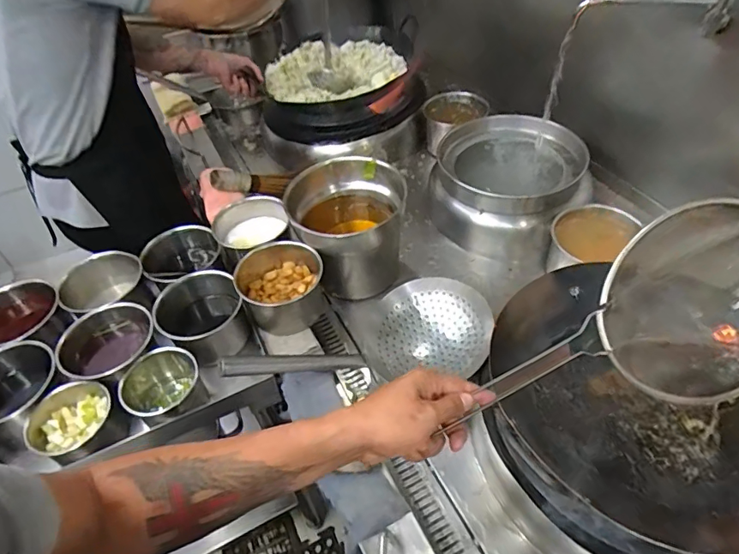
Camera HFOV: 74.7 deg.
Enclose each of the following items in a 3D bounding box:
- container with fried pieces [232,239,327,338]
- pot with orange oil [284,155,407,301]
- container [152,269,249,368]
[{"bbox_3d":[-0.162,0.029,0.927,0.154,0.129,0.140,-2,46,3],"label":"container with fried pieces"},{"bbox_3d":[-0.037,-0.089,1.008,0.219,0.219,0.224,-2,46,3],"label":"pot with orange oil"},{"bbox_3d":[-0.311,0.078,0.904,0.145,0.107,0.157,-2,46,3],"label":"container"}]

